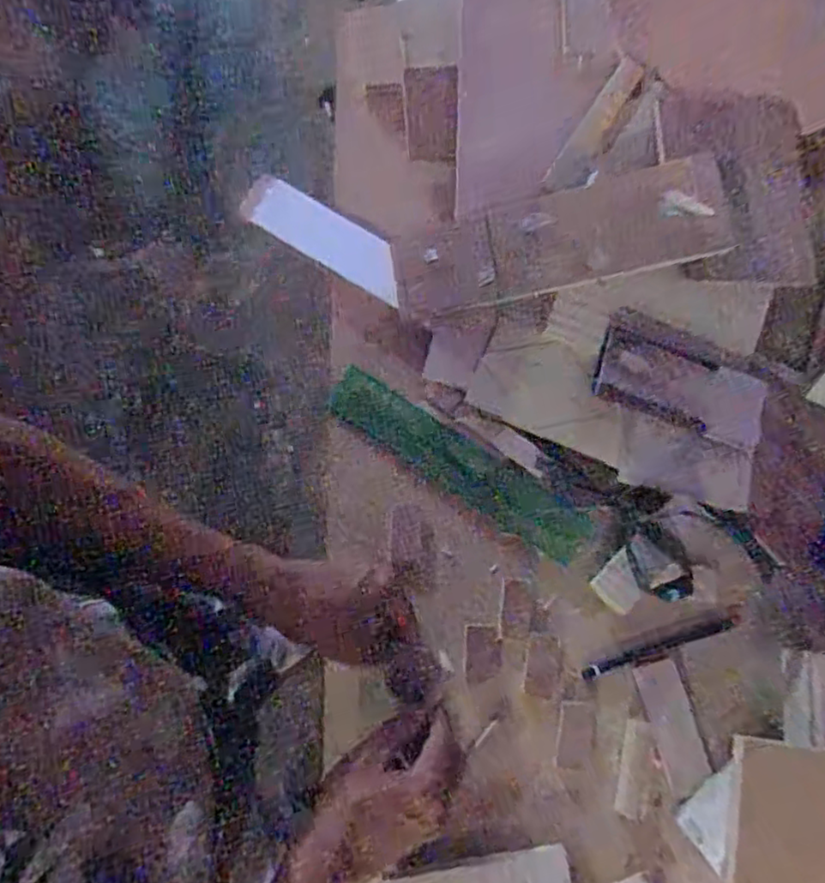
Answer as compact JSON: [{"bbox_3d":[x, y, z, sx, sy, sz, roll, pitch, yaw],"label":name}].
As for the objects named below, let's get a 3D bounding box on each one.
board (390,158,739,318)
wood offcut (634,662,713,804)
[{"bbox_3d":[0.114,-0.163,0.539,0.262,0.010,0.077,-10,92,14],"label":"board"},{"bbox_3d":[0.205,0.224,0.514,0.034,0.005,0.097,-14,78,-5],"label":"wood offcut"}]

